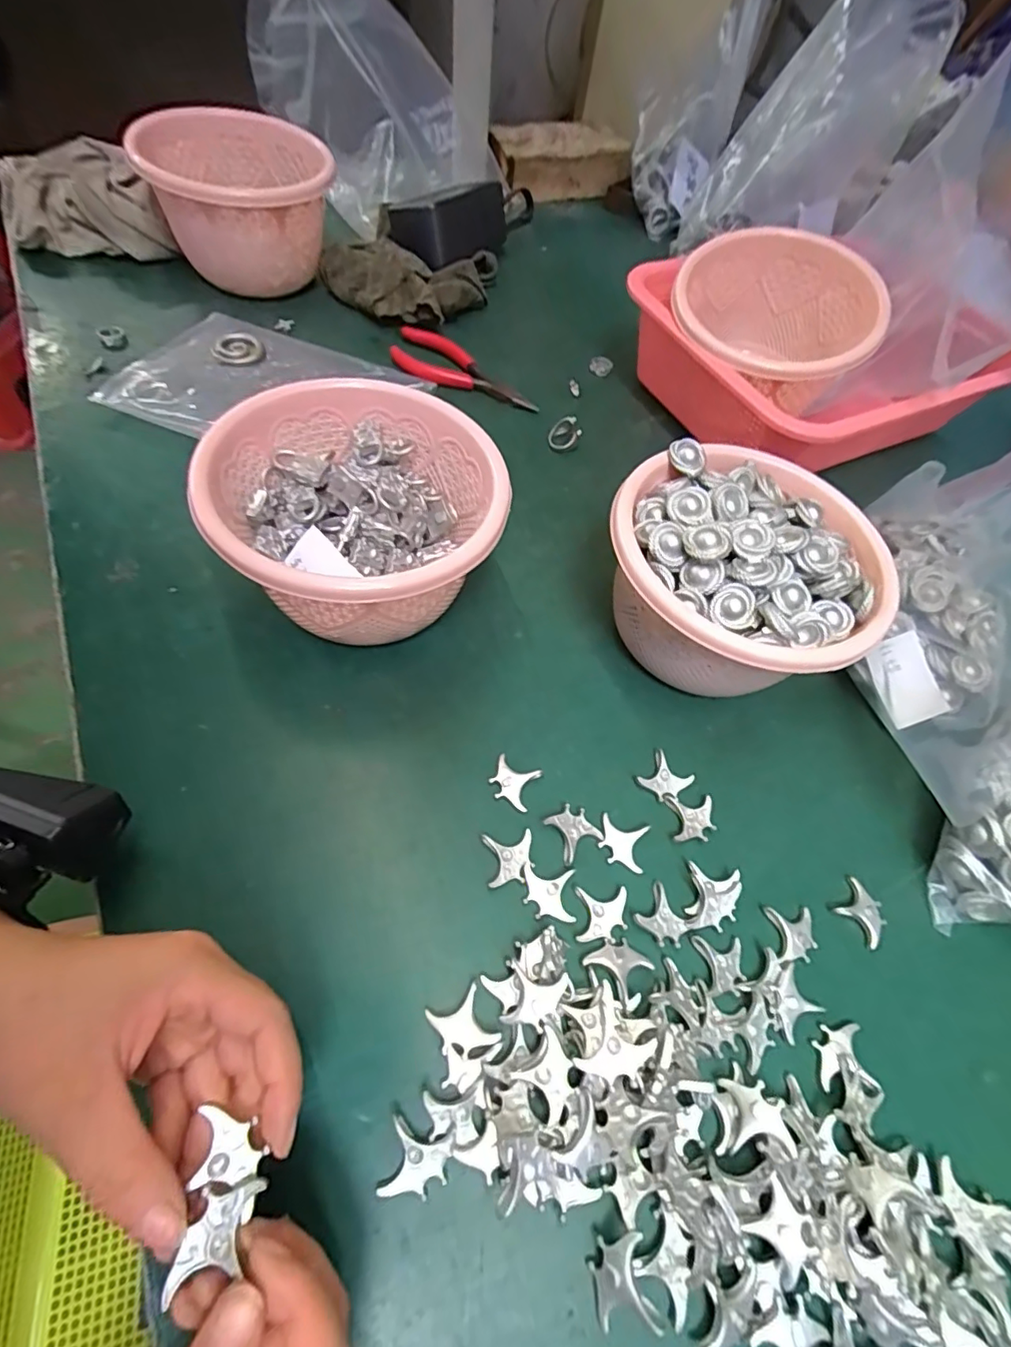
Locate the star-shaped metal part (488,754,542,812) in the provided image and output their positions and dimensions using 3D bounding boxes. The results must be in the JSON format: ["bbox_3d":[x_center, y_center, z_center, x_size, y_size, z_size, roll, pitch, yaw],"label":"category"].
[{"bbox_3d":[0.004,0.057,0.292,0.023,0.004,0.024,24,60,7],"label":"star-shaped metal part"}]

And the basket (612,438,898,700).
[{"bbox_3d":[0.132,-0.056,0.320,0.140,0.092,0.142,3,59,-6],"label":"basket"}]

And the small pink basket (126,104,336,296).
[{"bbox_3d":[-0.224,-0.403,0.475,0.133,0.093,0.173,-24,66,-20],"label":"small pink basket"}]

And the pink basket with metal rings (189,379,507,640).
[{"bbox_3d":[-0.077,-0.078,0.310,0.140,0.088,0.146,-5,61,-11],"label":"pink basket with metal rings"}]

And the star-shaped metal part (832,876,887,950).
[{"bbox_3d":[0.180,0.120,0.280,0.023,0.004,0.024,-36,70,-24],"label":"star-shaped metal part"}]

